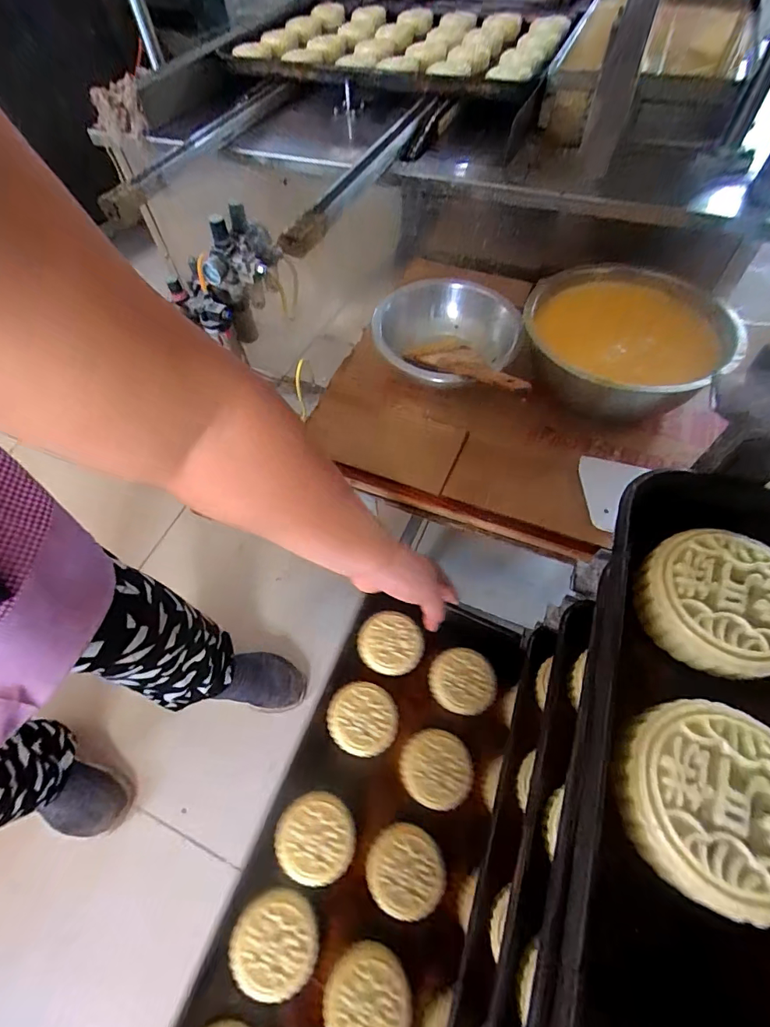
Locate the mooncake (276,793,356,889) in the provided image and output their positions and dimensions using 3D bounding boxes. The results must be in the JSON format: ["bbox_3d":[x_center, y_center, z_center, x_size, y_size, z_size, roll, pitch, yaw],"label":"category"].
[{"bbox_3d":[-0.067,0.311,0.428,0.071,0.019,0.071,-2,59,3],"label":"mooncake"}]

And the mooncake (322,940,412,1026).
[{"bbox_3d":[-0.014,0.424,0.387,0.068,0.024,0.075,-37,63,-17],"label":"mooncake"}]

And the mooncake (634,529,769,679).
[{"bbox_3d":[0.161,0.043,0.214,0.065,0.021,0.066,-4,59,1],"label":"mooncake"}]

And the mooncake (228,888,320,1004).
[{"bbox_3d":[-0.097,0.379,0.393,0.071,0.021,0.069,-2,59,3],"label":"mooncake"}]

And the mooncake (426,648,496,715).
[{"bbox_3d":[0.089,0.191,0.510,0.075,0.019,0.067,8,60,8],"label":"mooncake"}]

